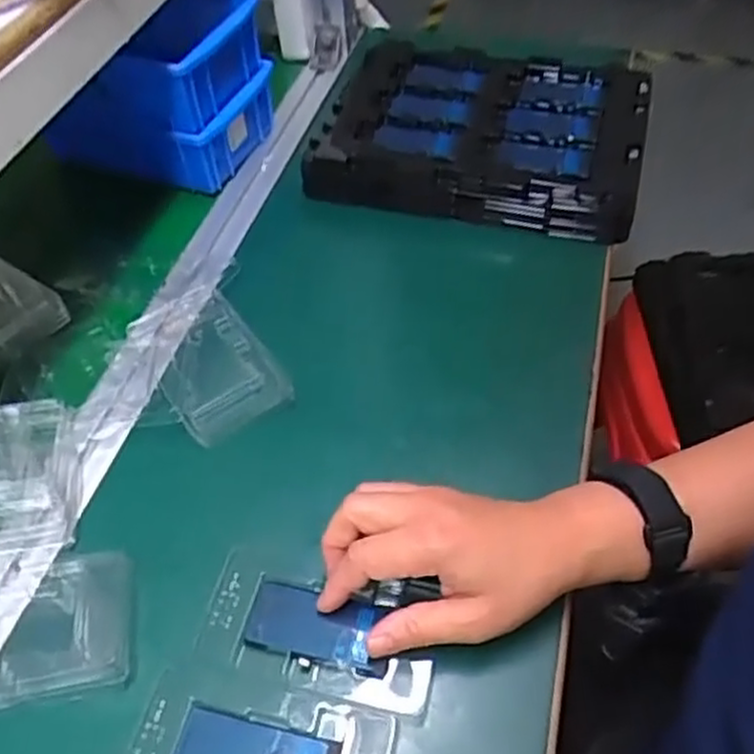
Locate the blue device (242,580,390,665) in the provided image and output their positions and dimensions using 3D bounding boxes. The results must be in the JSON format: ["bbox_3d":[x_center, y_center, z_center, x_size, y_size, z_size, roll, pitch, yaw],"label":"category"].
[{"bbox_3d":[-0.035,0.133,0.413,0.069,0.005,0.036,7,52,10],"label":"blue device"}]

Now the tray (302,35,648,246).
[{"bbox_3d":[0.097,-0.221,0.689,0.274,0.050,0.221,12,51,12],"label":"tray"}]

